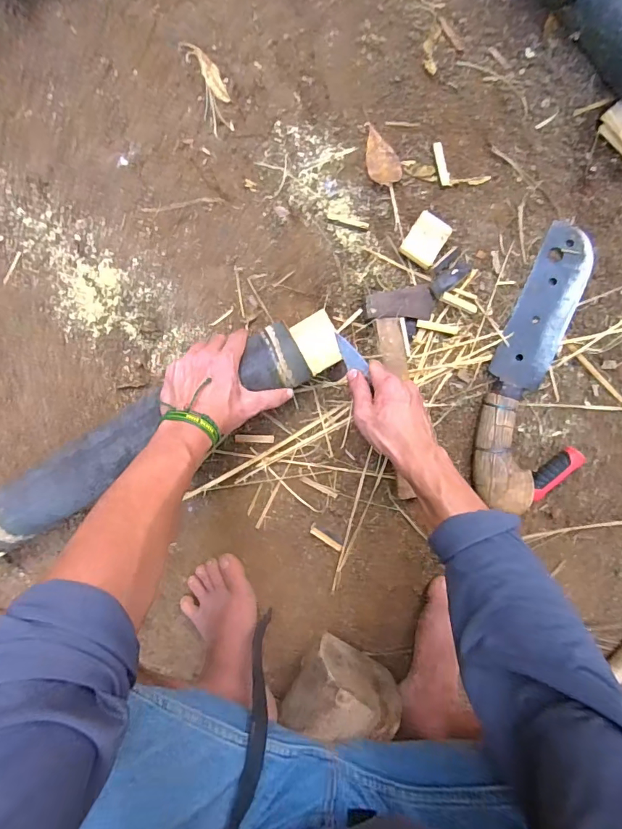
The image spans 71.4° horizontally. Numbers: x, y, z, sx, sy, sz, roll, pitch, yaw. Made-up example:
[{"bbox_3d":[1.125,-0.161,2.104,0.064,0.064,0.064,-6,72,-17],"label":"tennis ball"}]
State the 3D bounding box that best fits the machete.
[{"bbox_3d":[0.283,-0.062,0.555,0.080,0.052,0.363,15,97,-6],"label":"machete"}]

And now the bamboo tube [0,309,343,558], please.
[{"bbox_3d":[-0.186,0.019,0.522,0.494,0.064,0.084,-29,99,-3],"label":"bamboo tube"}]

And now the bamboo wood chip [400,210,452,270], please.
[{"bbox_3d":[0.146,-0.222,0.553,0.046,0.021,0.057,31,95,-7],"label":"bamboo wood chip"}]

